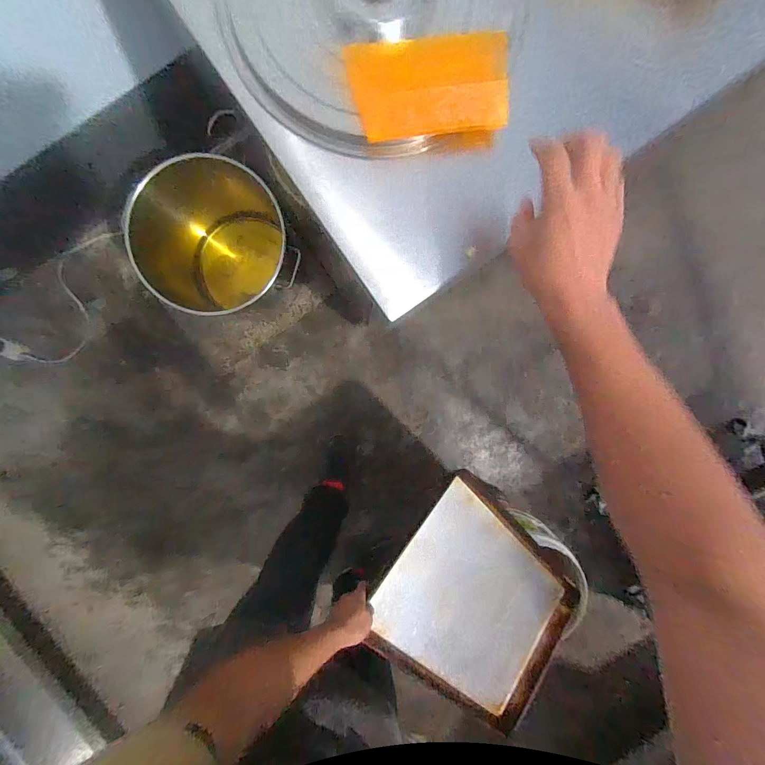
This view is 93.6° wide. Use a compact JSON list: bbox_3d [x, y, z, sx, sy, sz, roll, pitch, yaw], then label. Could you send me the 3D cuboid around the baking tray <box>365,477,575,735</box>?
[{"bbox_3d":[0.245,0.529,0.880,0.597,0.051,0.413,46,74,-18],"label":"baking tray"}]

